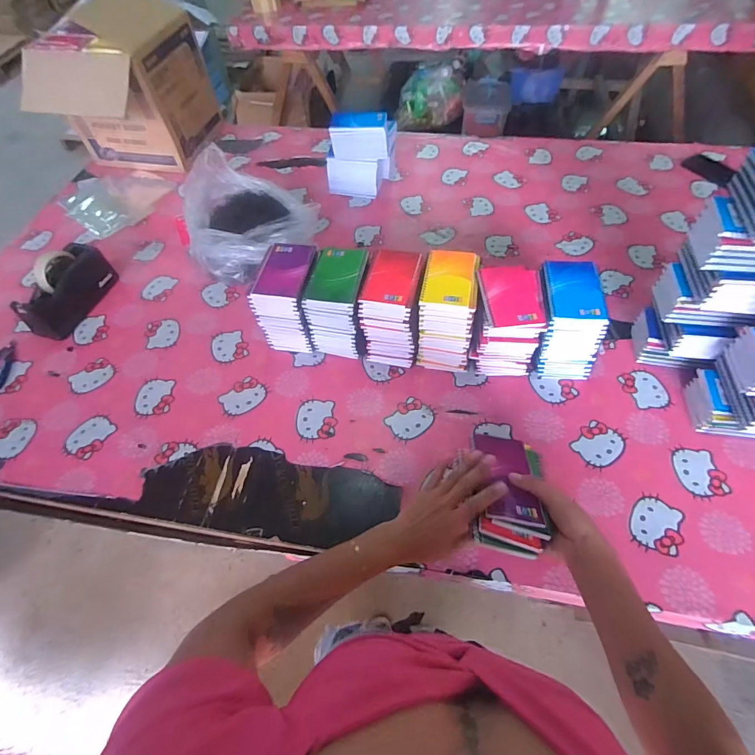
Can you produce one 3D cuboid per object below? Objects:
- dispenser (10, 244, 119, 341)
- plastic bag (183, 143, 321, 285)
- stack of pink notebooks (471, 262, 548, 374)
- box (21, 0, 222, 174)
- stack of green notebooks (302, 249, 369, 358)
[{"bbox_3d":[-0.664,-0.190,0.868,0.070,0.109,0.206,16,59,13],"label":"dispenser"},{"bbox_3d":[-0.305,-0.351,0.920,0.293,0.165,0.253,38,66,24],"label":"plastic bag"},{"bbox_3d":[0.221,-0.093,0.725,0.106,0.164,0.134,0,57,3],"label":"stack of pink notebooks"},{"bbox_3d":[-0.697,-0.813,1.140,0.326,0.336,0.357,8,58,8],"label":"box"},{"bbox_3d":[-0.069,-0.134,0.762,0.096,0.173,0.130,7,58,7],"label":"stack of green notebooks"}]

